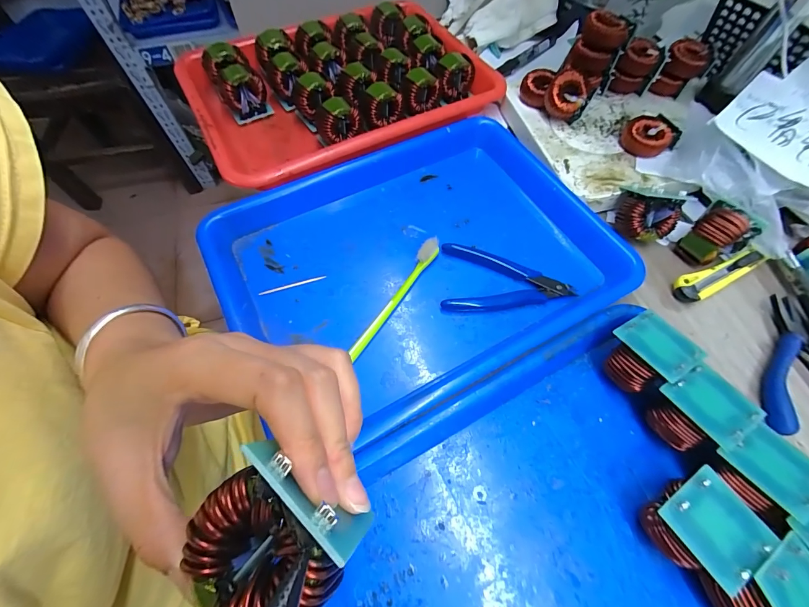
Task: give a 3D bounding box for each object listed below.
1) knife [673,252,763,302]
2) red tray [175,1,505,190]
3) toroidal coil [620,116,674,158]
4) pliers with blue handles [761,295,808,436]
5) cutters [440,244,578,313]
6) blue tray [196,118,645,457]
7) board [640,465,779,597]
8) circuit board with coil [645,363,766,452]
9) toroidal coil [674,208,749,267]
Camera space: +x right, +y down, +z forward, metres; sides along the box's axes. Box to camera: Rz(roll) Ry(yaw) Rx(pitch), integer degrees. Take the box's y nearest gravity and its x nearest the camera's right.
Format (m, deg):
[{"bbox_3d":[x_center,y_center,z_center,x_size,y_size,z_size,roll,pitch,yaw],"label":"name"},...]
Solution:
[{"bbox_3d":[0.289,-0.025,0.318,0.096,0.014,0.023,-21,65,-11],"label":"knife"},{"bbox_3d":[-0.073,-0.264,0.418,0.337,0.046,0.246,-26,66,-14],"label":"red tray"},{"bbox_3d":[0.250,-0.171,0.361,0.039,0.021,0.043,-40,70,-19],"label":"toroidal coil"},{"bbox_3d":[0.320,0.047,0.281,0.066,0.016,0.122,11,63,5],"label":"pliers with blue handles"},{"bbox_3d":[0.092,-0.023,0.320,0.114,0.011,0.065,2,63,0],"label":"cutters"},{"bbox_3d":[0.009,-0.045,0.324,0.330,0.034,0.253,-26,66,-14],"label":"blue tray"},{"bbox_3d":[0.175,0.135,0.214,0.050,0.046,0.049,-29,67,-15],"label":"board"},{"bbox_3d":[0.198,0.075,0.245,0.044,0.050,0.045,-30,67,-15],"label":"circuit board with coil"},{"bbox_3d":[0.278,-0.060,0.315,0.033,0.041,0.029,-30,67,-15],"label":"toroidal coil"}]

